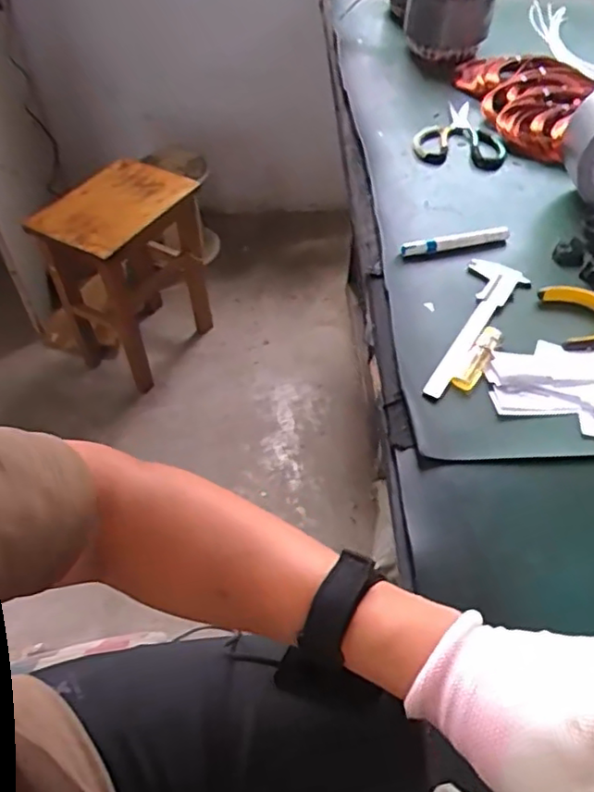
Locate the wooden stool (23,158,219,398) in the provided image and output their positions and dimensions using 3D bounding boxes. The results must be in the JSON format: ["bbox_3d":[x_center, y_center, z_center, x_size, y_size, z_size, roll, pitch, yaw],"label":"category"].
[{"bbox_3d":[-0.405,-0.292,1.519,0.243,0.456,0.313,30,56,22],"label":"wooden stool"}]

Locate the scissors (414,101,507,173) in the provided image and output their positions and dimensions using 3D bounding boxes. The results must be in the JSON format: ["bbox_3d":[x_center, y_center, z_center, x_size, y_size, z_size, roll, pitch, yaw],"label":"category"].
[{"bbox_3d":[0.252,-0.391,0.923,0.130,0.013,0.165,17,52,14],"label":"scissors"}]

